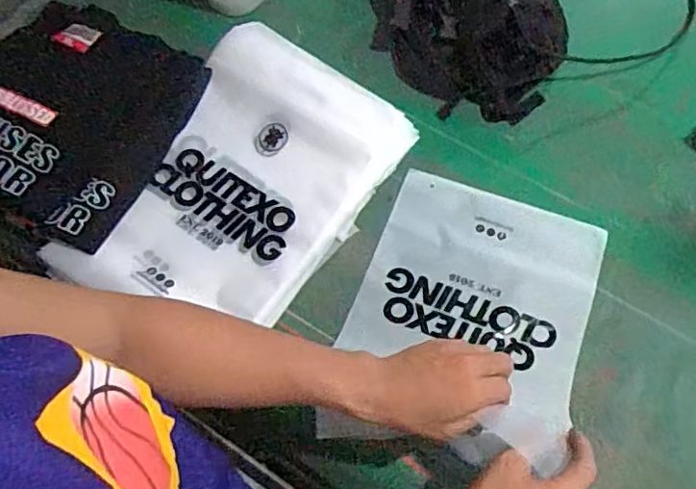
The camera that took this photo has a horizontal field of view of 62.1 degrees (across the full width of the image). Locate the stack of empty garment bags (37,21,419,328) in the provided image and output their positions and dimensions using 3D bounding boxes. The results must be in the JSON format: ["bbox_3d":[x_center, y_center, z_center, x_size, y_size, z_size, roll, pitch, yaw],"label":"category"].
[{"bbox_3d":[-0.125,-0.066,0.675,0.270,0.065,0.376,30,70,14],"label":"stack of empty garment bags"}]

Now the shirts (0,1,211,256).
[{"bbox_3d":[-0.358,-0.166,0.717,0.288,0.055,0.286,23,69,11],"label":"shirts"}]

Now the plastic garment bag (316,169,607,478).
[{"bbox_3d":[0.134,0.067,0.612,0.248,0.090,0.325,19,64,9],"label":"plastic garment bag"}]

